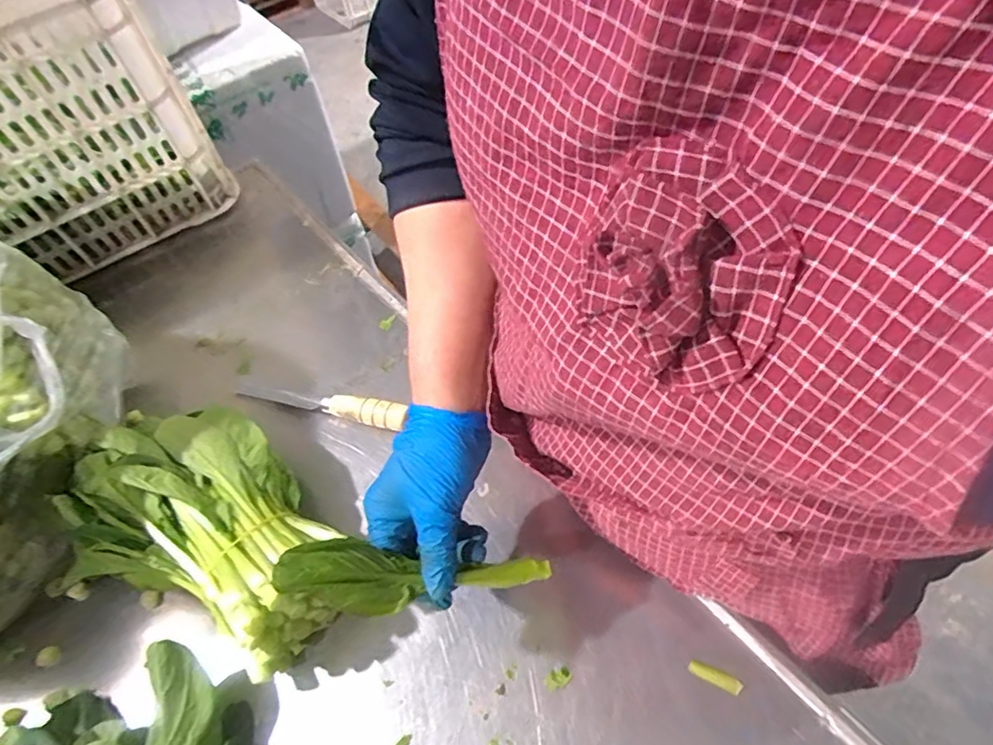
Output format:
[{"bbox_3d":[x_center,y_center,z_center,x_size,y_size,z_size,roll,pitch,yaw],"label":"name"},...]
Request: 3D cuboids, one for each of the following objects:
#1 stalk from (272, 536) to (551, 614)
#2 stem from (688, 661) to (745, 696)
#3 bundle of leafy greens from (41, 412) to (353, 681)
[{"bbox_3d":[-0.048,0.127,0.376,0.174,0.019,0.041,10,47,-26],"label":"stalk"},{"bbox_3d":[0.154,0.215,0.417,0.034,0.009,0.010,19,60,24],"label":"stem"},{"bbox_3d":[-0.245,0.127,0.485,0.266,0.079,0.165,34,67,31],"label":"bundle of leafy greens"}]

